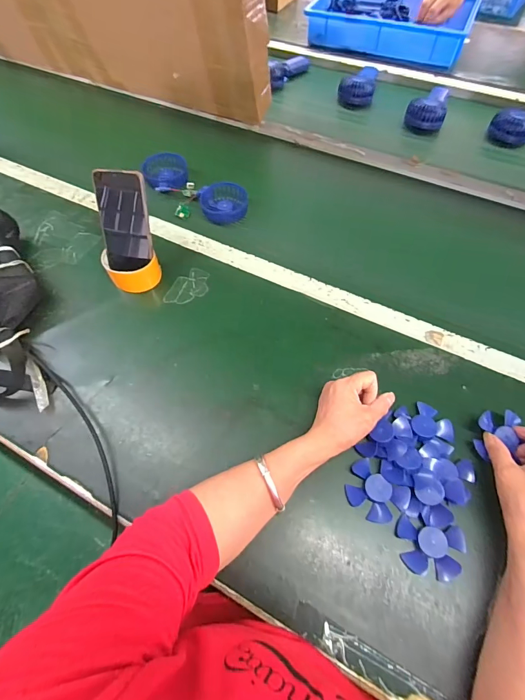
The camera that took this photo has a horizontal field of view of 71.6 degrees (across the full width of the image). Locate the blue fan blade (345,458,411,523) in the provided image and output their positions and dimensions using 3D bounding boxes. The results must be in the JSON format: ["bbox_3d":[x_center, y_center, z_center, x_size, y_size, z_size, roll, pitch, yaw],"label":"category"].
[{"bbox_3d":[0.137,0.166,0.436,0.069,0.015,0.069,0,62,0],"label":"blue fan blade"}]

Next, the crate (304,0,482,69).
[{"bbox_3d":[0.371,-0.965,1.055,0.449,0.090,0.313,21,64,11],"label":"crate"}]

